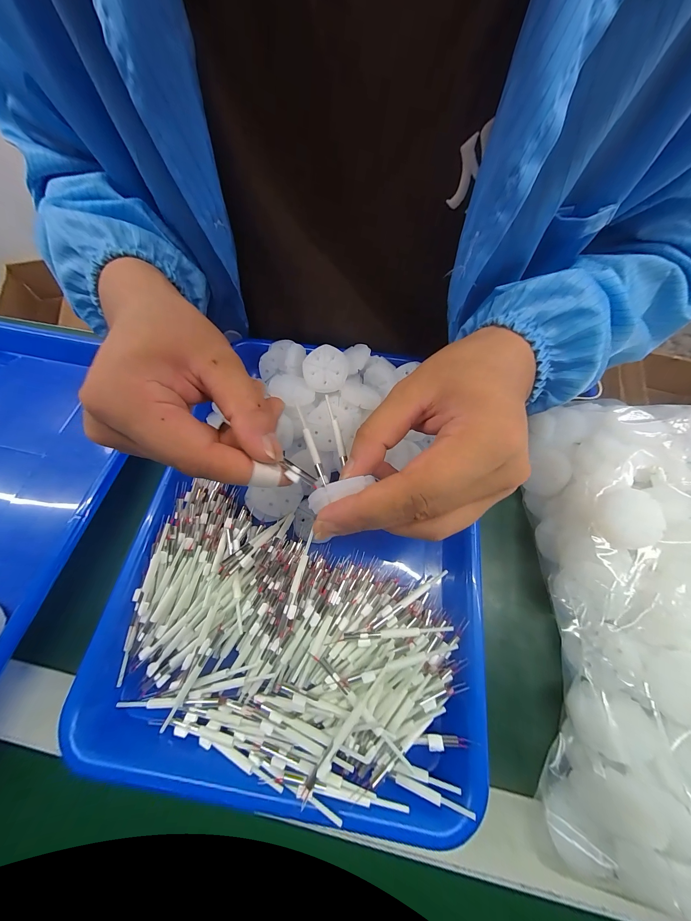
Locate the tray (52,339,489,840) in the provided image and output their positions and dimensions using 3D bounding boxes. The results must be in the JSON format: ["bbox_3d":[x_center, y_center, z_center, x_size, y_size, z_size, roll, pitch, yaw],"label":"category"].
[{"bbox_3d":[-0.024,0.045,0.223,0.243,0.046,0.321,8,66,3],"label":"tray"}]

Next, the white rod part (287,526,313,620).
[{"bbox_3d":[-0.030,0.075,0.195,0.006,0.004,0.056,11,69,5],"label":"white rod part"}]

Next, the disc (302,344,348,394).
[{"bbox_3d":[-0.017,-0.076,0.244,0.037,0.004,0.038,1,95,9],"label":"disc"}]

